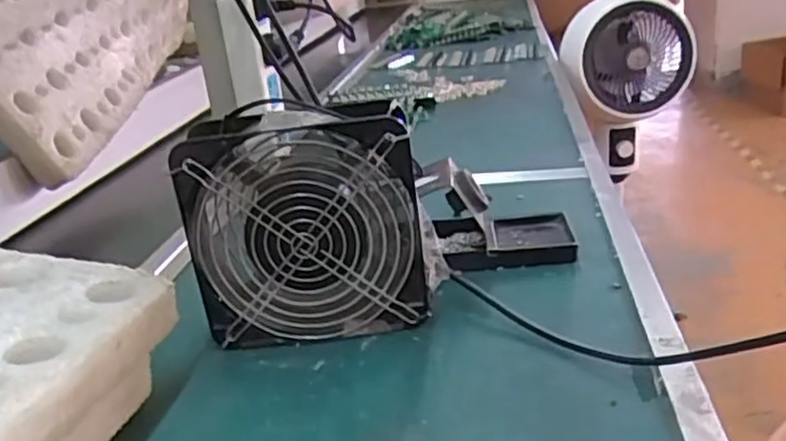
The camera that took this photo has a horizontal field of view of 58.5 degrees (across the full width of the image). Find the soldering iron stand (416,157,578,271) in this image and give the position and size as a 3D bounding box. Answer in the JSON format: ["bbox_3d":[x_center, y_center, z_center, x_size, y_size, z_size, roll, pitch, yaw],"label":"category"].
[{"bbox_3d":[0.081,-0.009,0.575,0.128,0.074,0.076,-4,23,7],"label":"soldering iron stand"}]

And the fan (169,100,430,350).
[{"bbox_3d":[-0.055,0.003,0.480,0.157,0.155,0.054,-6,22,1],"label":"fan"}]

